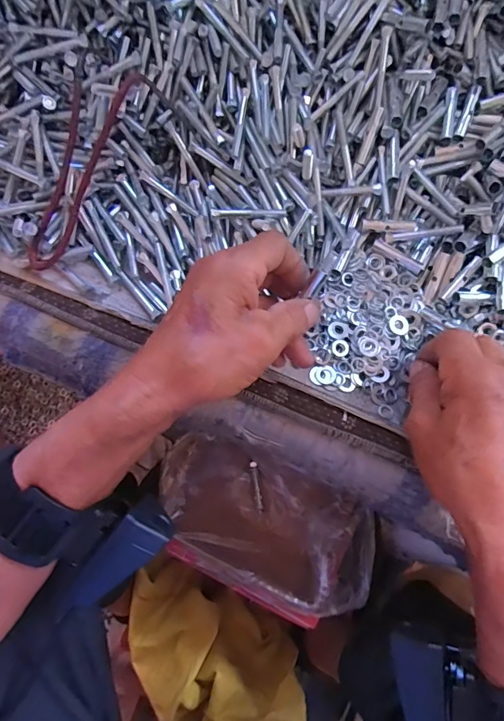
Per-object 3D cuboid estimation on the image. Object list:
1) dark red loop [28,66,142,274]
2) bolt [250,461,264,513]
[{"bbox_3d":[-0.136,-0.148,0.322,0.042,0.031,0.166,24,92,5],"label":"dark red loop"},{"bbox_3d":[0.007,0.144,0.484,0.008,0.010,0.056,-10,74,-5],"label":"bolt"}]

